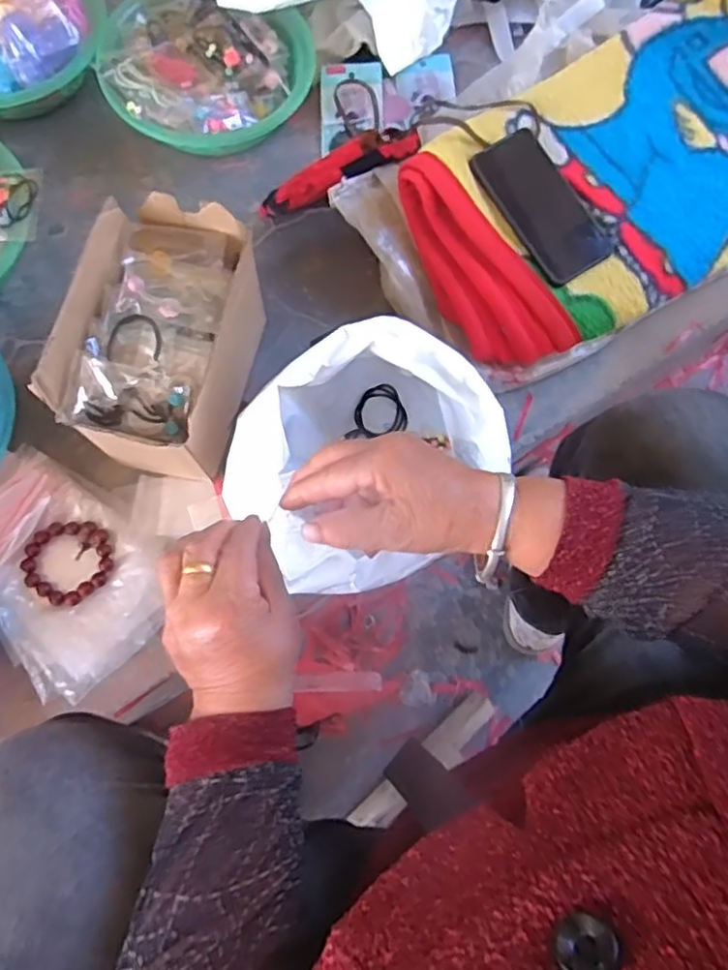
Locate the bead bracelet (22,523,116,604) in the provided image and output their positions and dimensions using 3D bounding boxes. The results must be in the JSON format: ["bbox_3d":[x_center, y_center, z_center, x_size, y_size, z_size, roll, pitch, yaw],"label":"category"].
[{"bbox_3d":[-0.290,0.076,0.642,0.081,0.010,0.080,0,75,-2],"label":"bead bracelet"}]

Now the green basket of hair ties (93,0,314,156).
[{"bbox_3d":[-0.183,-0.467,0.763,0.231,0.080,0.198,13,75,2],"label":"green basket of hair ties"}]

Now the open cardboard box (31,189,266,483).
[{"bbox_3d":[-0.180,-0.119,0.621,0.135,0.170,0.223,13,75,2],"label":"open cardboard box"}]

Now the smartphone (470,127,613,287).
[{"bbox_3d":[0.186,-0.292,0.689,0.087,0.016,0.162,-33,86,-13],"label":"smartphone"}]

